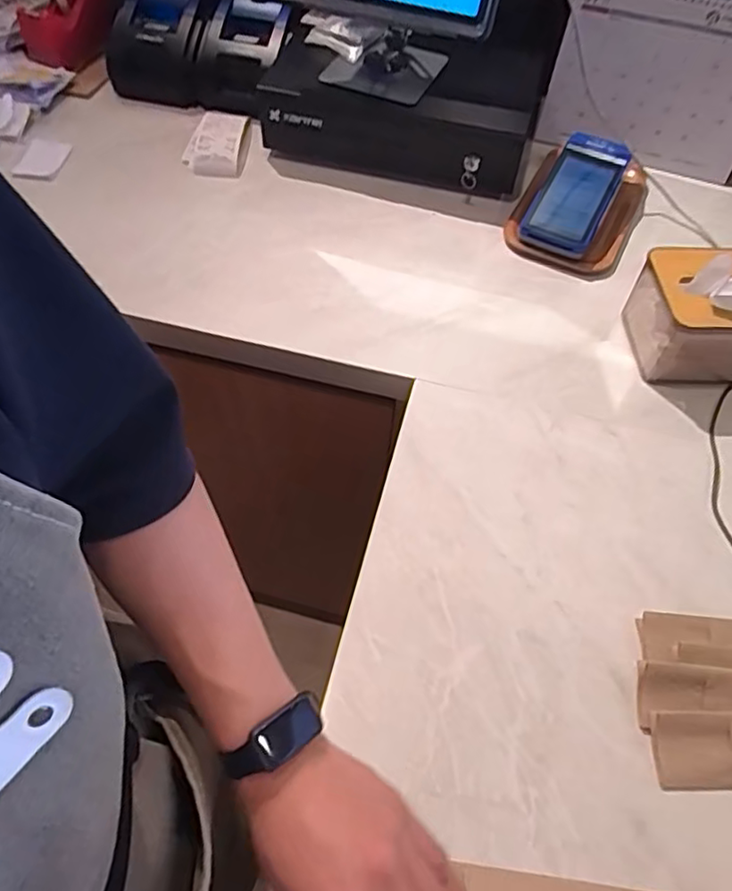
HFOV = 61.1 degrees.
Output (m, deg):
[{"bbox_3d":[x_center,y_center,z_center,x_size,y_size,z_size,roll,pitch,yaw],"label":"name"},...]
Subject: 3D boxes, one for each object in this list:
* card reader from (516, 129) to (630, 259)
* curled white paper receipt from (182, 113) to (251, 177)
[{"bbox_3d":[0.253,-0.306,0.751,0.084,0.024,0.172,26,75,14],"label":"card reader"},{"bbox_3d":[-0.198,-0.414,0.841,0.084,0.028,0.131,10,57,4],"label":"curled white paper receipt"}]

